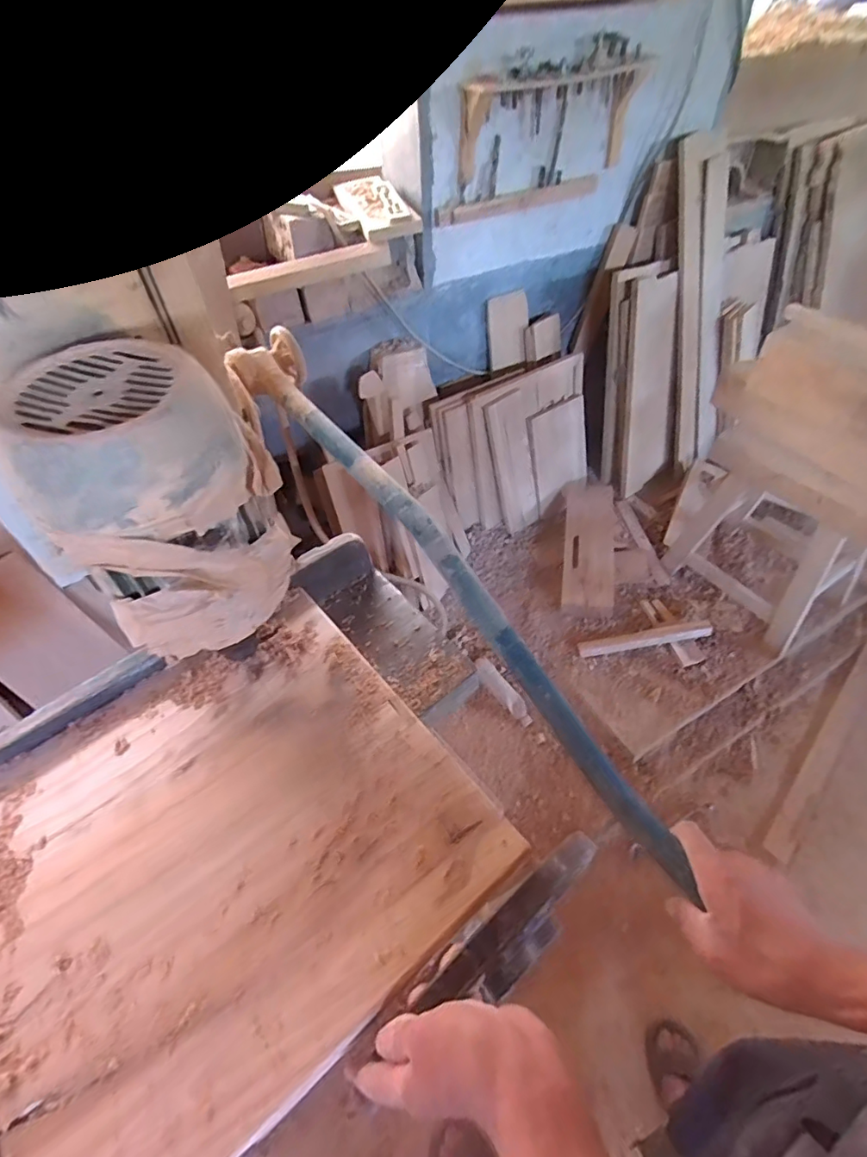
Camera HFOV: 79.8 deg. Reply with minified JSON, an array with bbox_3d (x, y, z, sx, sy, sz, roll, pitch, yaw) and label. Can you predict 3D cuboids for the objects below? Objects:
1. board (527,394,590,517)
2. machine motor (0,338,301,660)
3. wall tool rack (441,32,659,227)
[{"bbox_3d":[0.445,-0.432,1.799,0.234,0.343,0.020,-27,36,-14],"label":"board"},{"bbox_3d":[-0.211,-0.055,0.418,0.158,0.200,0.155,-26,53,-19],"label":"machine motor"},{"bbox_3d":[0.269,-1.066,1.245,0.504,0.280,0.057,-22,52,-15],"label":"wall tool rack"}]

